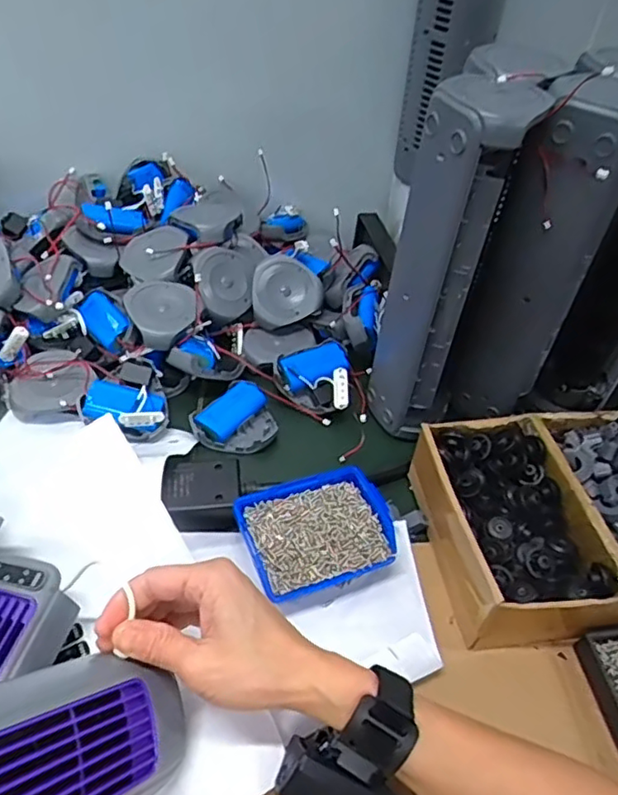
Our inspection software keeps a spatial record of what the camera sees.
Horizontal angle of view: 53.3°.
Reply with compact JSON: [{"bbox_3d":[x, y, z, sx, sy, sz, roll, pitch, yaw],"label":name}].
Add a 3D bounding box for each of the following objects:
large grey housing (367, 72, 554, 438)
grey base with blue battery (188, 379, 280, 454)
[{"bbox_3d":[0.106,-0.096,0.511,0.079,0.293,0.078,13,45,7],"label":"large grey housing"},{"bbox_3d":[-0.064,0.021,0.587,0.069,0.023,0.078,29,49,22],"label":"grey base with blue battery"}]

